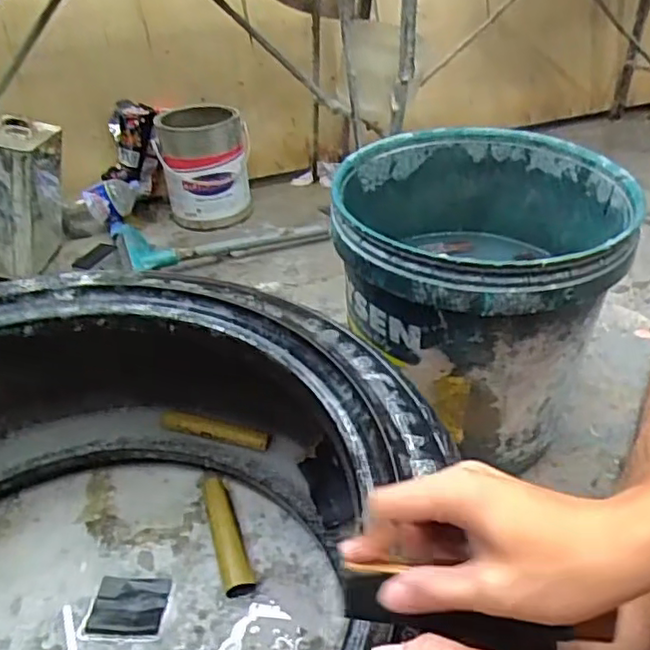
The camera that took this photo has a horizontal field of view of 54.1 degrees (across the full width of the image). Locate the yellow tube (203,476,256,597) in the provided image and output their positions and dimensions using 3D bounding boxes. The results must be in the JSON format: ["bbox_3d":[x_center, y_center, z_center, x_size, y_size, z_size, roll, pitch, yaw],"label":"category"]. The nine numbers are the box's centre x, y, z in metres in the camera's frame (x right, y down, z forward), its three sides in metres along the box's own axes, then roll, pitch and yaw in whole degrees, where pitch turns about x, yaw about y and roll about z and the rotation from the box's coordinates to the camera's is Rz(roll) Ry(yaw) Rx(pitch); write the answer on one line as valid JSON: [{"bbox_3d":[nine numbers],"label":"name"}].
[{"bbox_3d":[-0.109,0.224,0.693,0.030,0.025,0.149,-14,38,-15],"label":"yellow tube"}]

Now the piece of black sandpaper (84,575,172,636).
[{"bbox_3d":[-0.196,0.281,0.638,0.073,0.005,0.059,2,41,5],"label":"piece of black sandpaper"}]

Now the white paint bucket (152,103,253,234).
[{"bbox_3d":[-0.243,-0.323,1.291,0.170,0.202,0.170,-1,37,1],"label":"white paint bucket"}]

